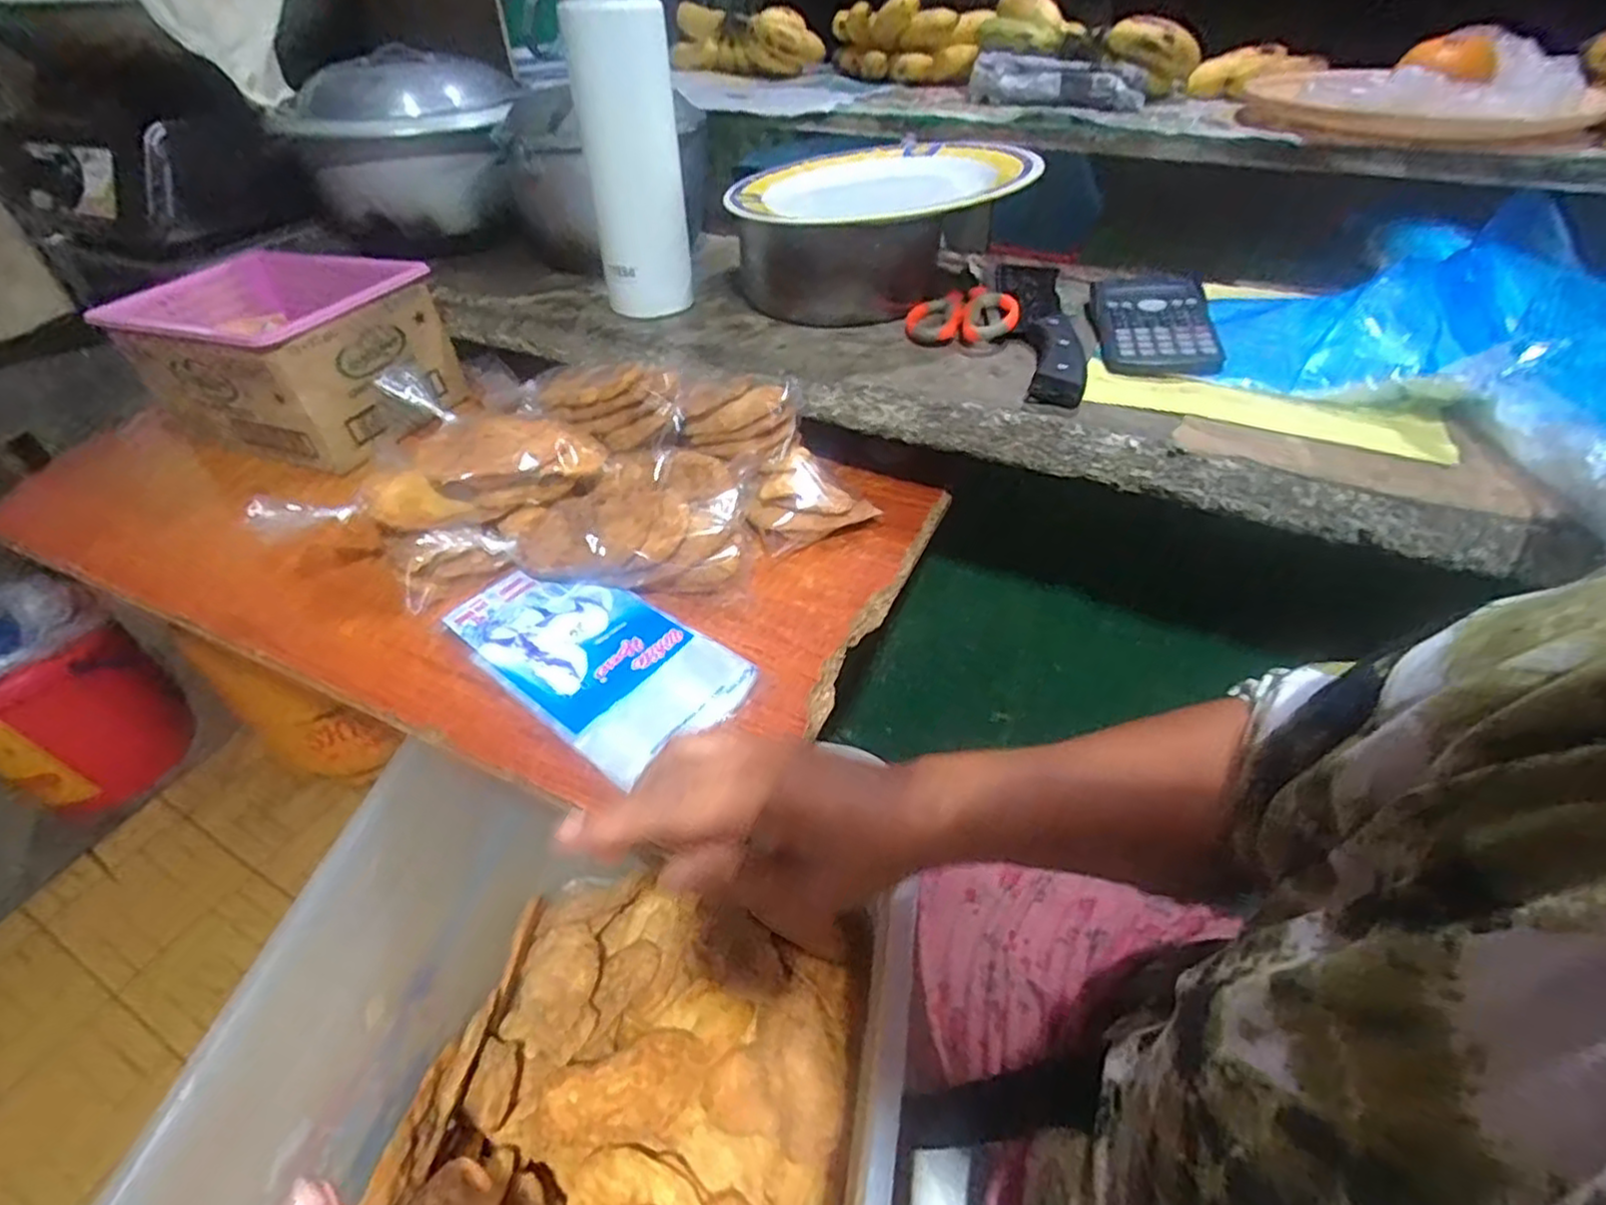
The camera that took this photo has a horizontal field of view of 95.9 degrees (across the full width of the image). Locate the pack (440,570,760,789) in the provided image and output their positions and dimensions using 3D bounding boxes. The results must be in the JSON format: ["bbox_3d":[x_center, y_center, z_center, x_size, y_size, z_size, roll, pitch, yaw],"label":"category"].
[{"bbox_3d":[-0.130,0.033,0.451,0.198,0.018,0.100,29,52,28],"label":"pack"}]

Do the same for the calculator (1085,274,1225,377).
[{"bbox_3d":[0.263,-0.215,0.544,0.080,0.015,0.154,9,45,12],"label":"calculator"}]

